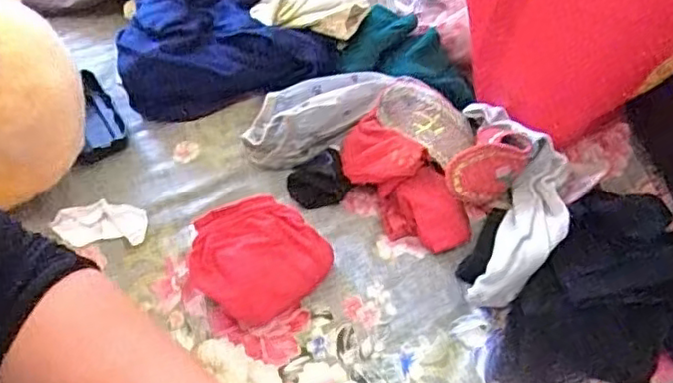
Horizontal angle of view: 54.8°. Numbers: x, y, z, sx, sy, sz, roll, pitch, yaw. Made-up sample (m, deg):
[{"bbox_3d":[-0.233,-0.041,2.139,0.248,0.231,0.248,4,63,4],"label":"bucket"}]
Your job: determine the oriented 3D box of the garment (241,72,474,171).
[{"bbox_3d":[0.021,-0.064,0.588,0.193,0.057,0.074,6,53,1],"label":"garment"}]

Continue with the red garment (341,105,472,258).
[{"bbox_3d":[0.056,-0.006,0.553,0.060,0.048,0.139,-34,75,-25],"label":"red garment"}]

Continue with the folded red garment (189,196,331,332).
[{"bbox_3d":[-0.065,0.054,0.514,0.093,0.043,0.090,2,53,-2],"label":"folded red garment"}]

